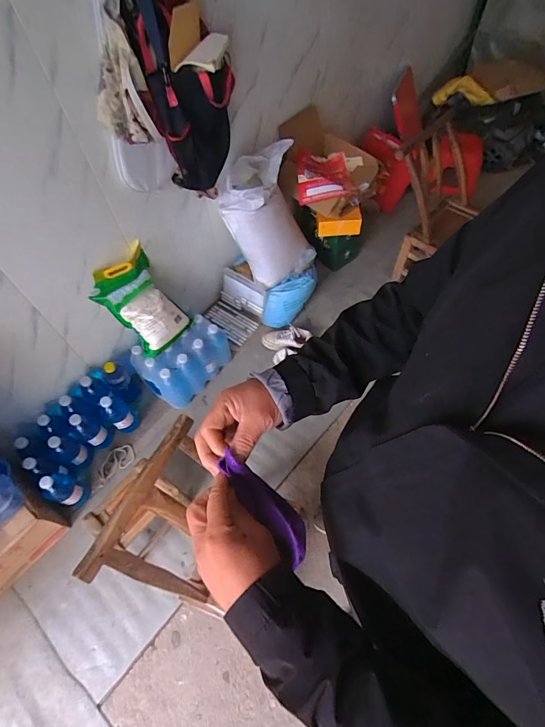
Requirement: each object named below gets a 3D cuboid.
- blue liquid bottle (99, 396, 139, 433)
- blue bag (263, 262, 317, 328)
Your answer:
[{"bbox_3d":[-0.662,0.220,1.625,0.078,0.280,0.102,39,68,25],"label":"blue liquid bottle"},{"bbox_3d":[0.088,-0.342,1.905,0.380,0.126,0.122,-47,60,15],"label":"blue bag"}]

